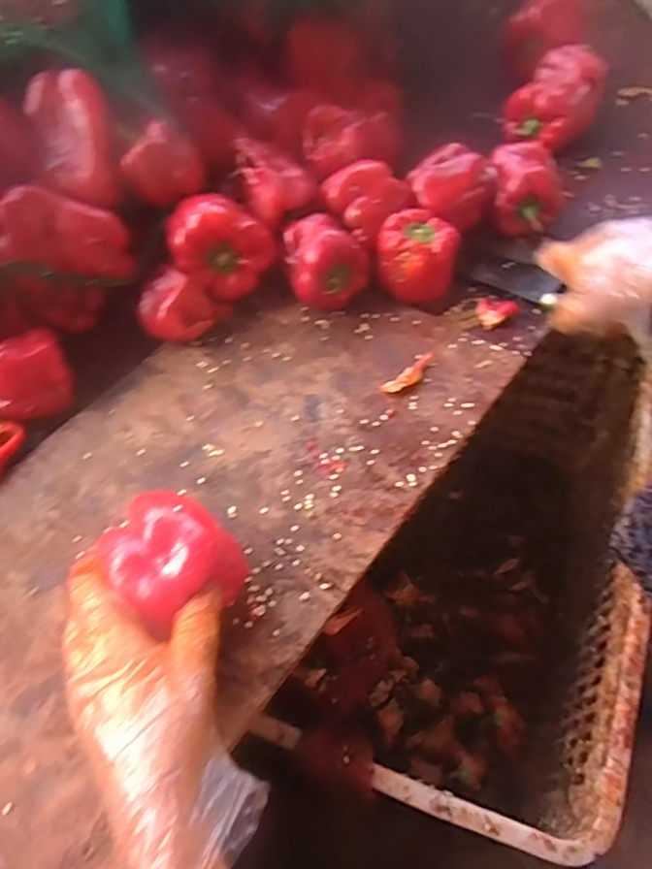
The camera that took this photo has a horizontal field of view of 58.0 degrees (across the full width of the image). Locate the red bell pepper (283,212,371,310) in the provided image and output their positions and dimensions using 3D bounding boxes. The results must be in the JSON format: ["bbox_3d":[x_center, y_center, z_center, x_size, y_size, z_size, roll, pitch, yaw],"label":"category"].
[{"bbox_3d":[0.001,-0.172,0.593,0.079,0.073,0.082,-14,58,-6],"label":"red bell pepper"}]

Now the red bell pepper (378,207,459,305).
[{"bbox_3d":[0.092,-0.179,0.597,0.077,0.061,0.076,-1,57,2],"label":"red bell pepper"}]

